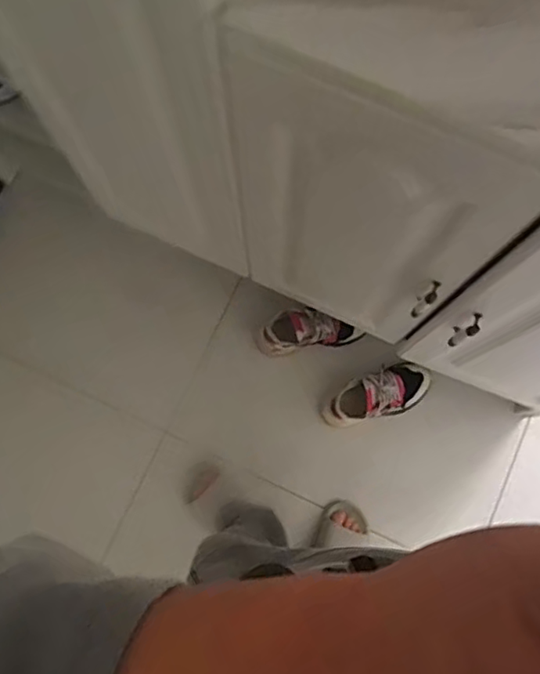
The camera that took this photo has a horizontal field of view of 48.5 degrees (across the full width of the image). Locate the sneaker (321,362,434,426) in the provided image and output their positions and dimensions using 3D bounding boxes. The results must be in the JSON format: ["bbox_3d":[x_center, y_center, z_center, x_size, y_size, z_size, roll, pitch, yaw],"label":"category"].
[{"bbox_3d":[0.250,0.134,1.405,0.255,0.128,0.109,-14,79,-3],"label":"sneaker"}]

